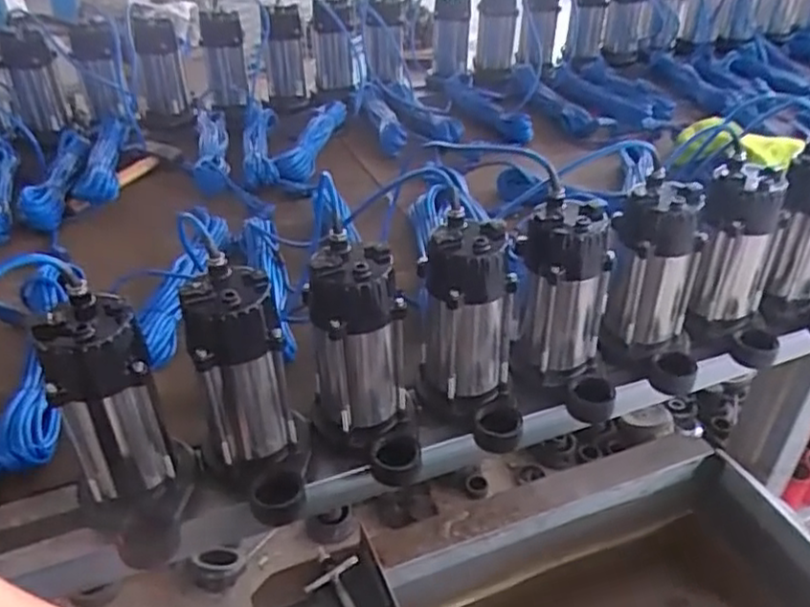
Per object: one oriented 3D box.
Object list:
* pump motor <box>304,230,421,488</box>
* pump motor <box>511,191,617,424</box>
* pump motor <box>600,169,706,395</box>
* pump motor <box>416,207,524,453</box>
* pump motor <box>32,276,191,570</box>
[{"bbox_3d":[-0.045,0.072,0.746,0.114,0.245,0.145,-5,37,-7],"label":"pump motor"},{"bbox_3d":[0.193,0.011,0.813,0.099,0.221,0.140,-5,37,-7],"label":"pump motor"},{"bbox_3d":[0.315,-0.021,0.851,0.103,0.222,0.148,-5,37,-7],"label":"pump motor"},{"bbox_3d":[0.074,0.039,0.784,0.109,0.233,0.144,-1,36,-1],"label":"pump motor"},{"bbox_3d":[-0.274,0.123,0.666,0.109,0.227,0.142,-18,40,-23],"label":"pump motor"}]

